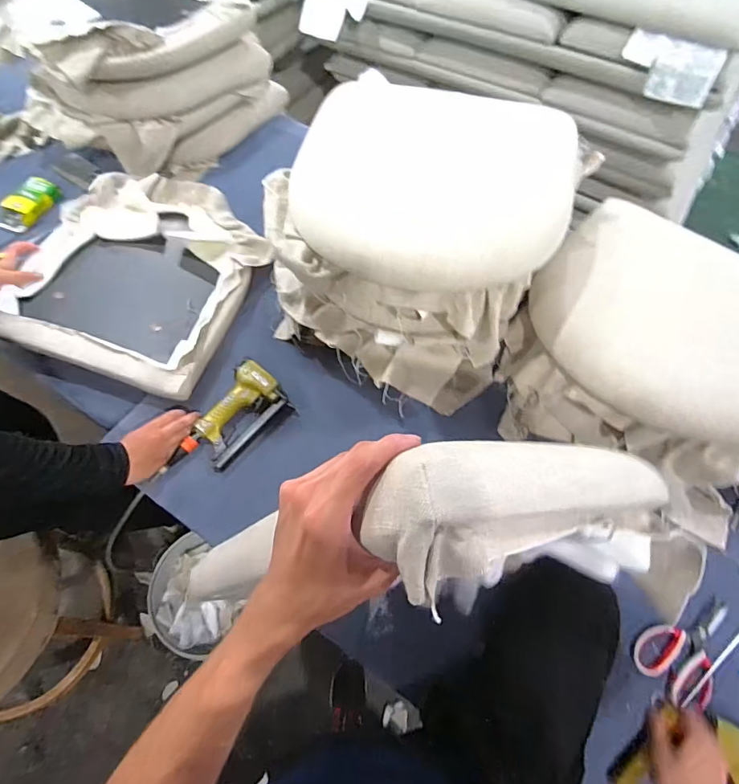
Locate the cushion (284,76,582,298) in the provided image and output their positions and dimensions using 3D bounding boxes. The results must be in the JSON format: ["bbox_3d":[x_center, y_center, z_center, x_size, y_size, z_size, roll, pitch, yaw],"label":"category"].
[{"bbox_3d":[0.105,-0.369,0.744,0.438,0.075,0.482,12,62,4],"label":"cushion"}]

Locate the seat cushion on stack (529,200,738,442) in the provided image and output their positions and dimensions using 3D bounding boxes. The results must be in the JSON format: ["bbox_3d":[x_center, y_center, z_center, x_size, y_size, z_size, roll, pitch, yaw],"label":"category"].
[{"bbox_3d":[0.518,-0.142,0.760,0.444,0.073,0.441,37,67,16],"label":"seat cushion on stack"}]

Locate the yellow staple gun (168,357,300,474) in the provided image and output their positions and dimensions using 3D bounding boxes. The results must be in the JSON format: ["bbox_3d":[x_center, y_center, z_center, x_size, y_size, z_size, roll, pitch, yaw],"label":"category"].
[{"bbox_3d":[-0.264,0.044,0.874,0.130,0.044,0.212,41,68,18],"label":"yellow staple gun"}]

